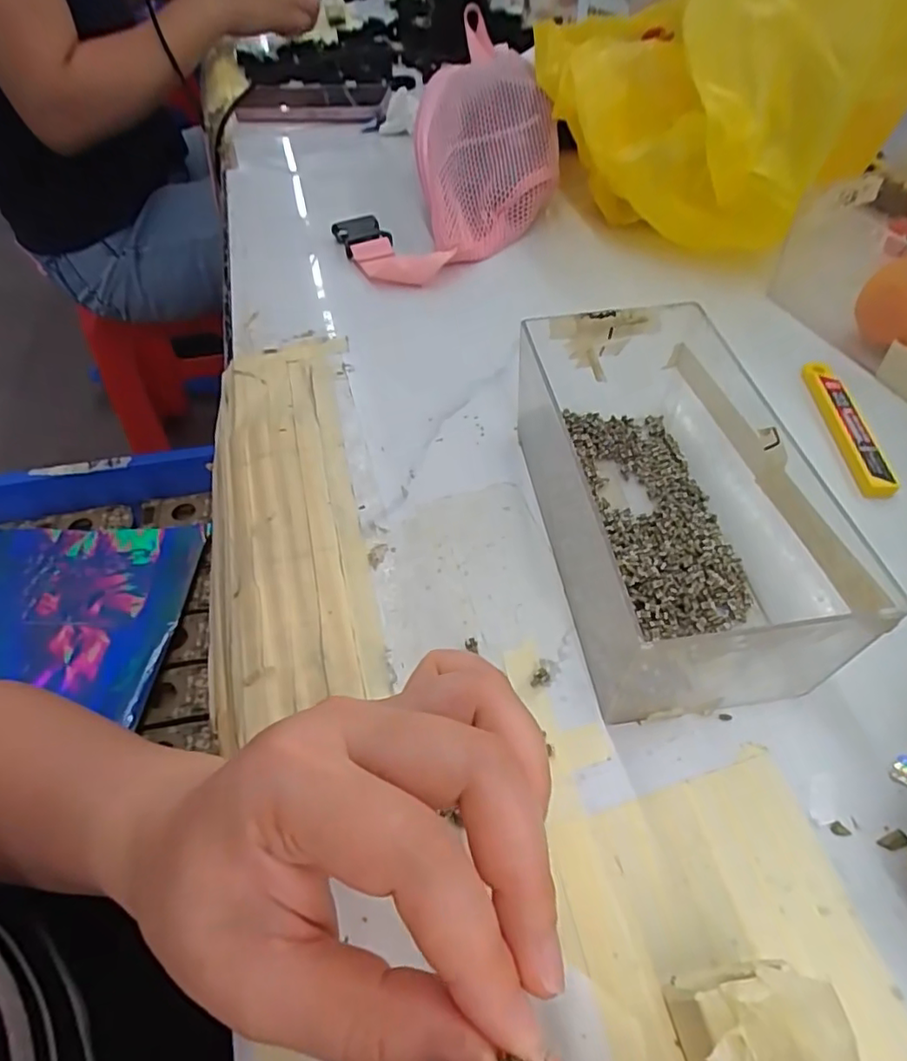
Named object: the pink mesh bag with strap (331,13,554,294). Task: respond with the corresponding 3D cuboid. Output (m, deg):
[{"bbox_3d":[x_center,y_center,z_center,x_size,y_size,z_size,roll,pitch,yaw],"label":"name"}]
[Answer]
[{"bbox_3d":[0.005,-0.323,0.500,0.156,0.082,0.310,5,52,6],"label":"pink mesh bag with strap"}]

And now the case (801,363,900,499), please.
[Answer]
[{"bbox_3d":[0.217,-0.058,0.335,0.022,0.007,0.100,-1,52,1],"label":"case"}]

